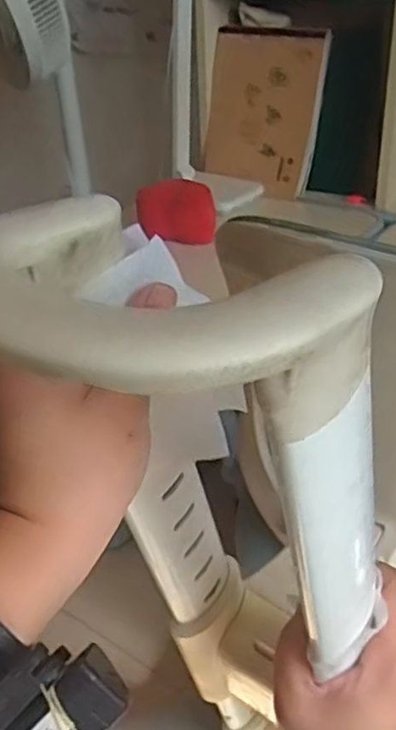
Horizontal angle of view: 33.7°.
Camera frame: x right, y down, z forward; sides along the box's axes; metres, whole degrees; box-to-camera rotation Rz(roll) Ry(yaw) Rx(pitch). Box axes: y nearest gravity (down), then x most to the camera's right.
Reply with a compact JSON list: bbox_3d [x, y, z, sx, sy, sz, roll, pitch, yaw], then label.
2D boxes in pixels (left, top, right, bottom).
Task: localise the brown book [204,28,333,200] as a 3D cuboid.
[{"bbox_3d":[0.106,-0.415,1.075,0.178,0.243,0.039,14,20,18],"label":"brown book"}]

